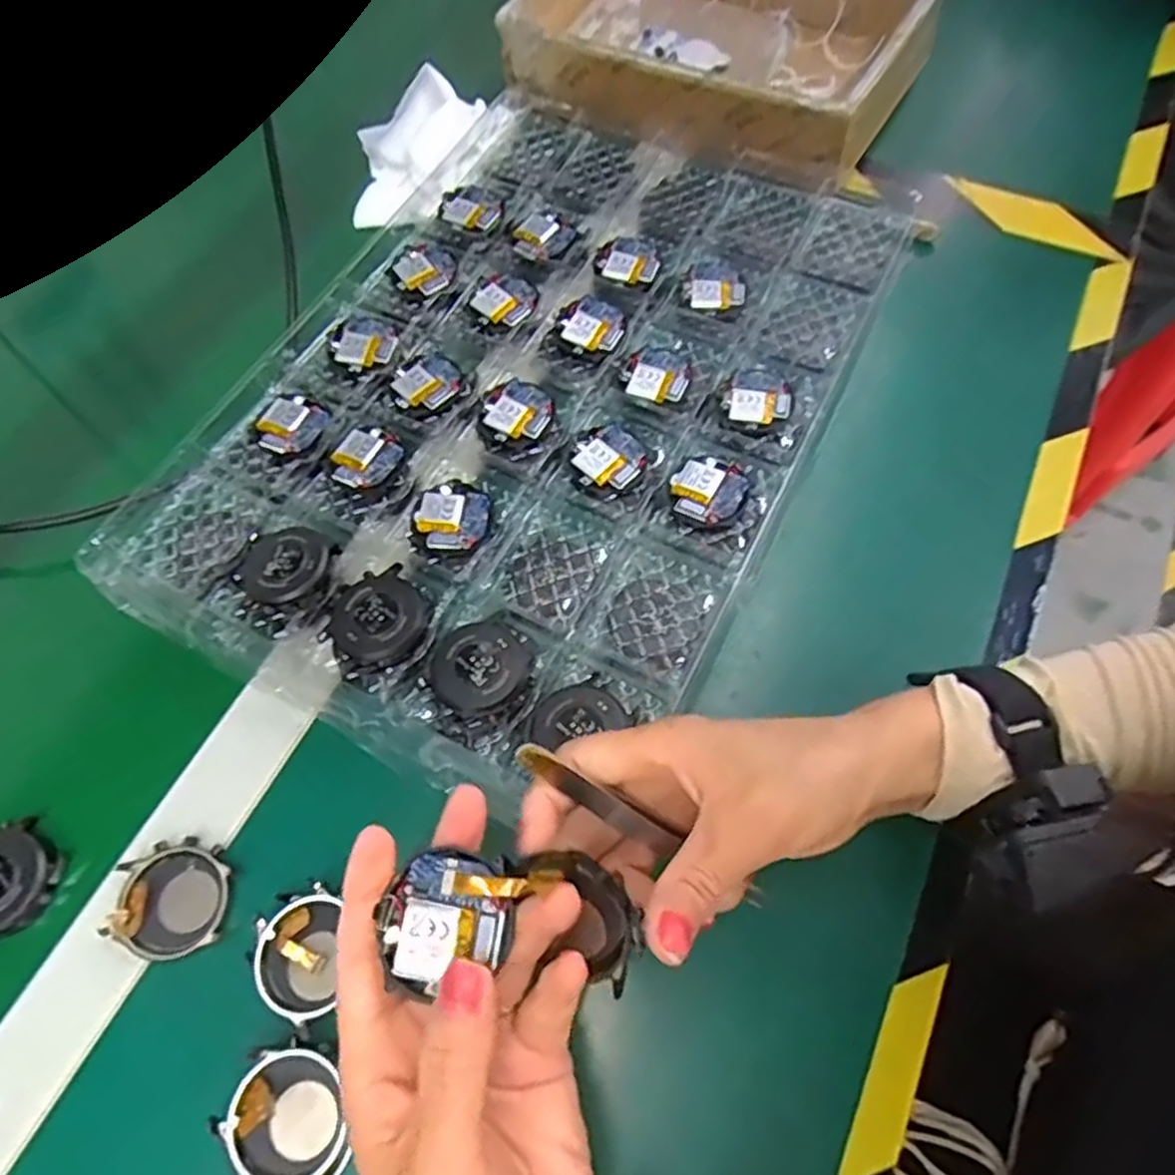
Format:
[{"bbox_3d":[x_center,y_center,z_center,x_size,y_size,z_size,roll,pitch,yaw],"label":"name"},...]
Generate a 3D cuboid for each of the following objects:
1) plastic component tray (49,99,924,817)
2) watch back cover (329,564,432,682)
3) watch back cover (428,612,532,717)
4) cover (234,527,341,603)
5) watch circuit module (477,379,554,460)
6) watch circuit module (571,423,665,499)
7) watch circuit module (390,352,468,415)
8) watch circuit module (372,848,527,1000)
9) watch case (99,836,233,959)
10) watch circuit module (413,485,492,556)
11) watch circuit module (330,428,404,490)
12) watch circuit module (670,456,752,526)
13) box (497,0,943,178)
[{"bbox_3d":[-0.027,-0.123,0.421,0.303,0.020,0.429,24,69,12],"label":"plastic component tray"},{"bbox_3d":[-0.100,0.015,0.356,0.048,0.012,0.047,-25,67,-9],"label":"watch back cover"},{"bbox_3d":[-0.048,0.036,0.345,0.042,0.012,0.048,40,73,18],"label":"watch back cover"},{"bbox_3d":[-0.153,-0.012,0.367,0.046,0.008,0.040,23,71,16],"label":"cover"},{"bbox_3d":[-0.040,-0.095,0.412,0.039,0.006,0.049,14,67,8],"label":"watch circuit module"},{"bbox_3d":[0.012,-0.071,0.399,0.045,0.007,0.039,-42,71,-15],"label":"watch circuit module"},{"bbox_3d":[-0.092,-0.118,0.423,0.040,0.006,0.041,-20,67,-7],"label":"watch circuit module"},{"bbox_3d":[-0.042,0.101,0.224,0.039,0.007,0.037,14,67,8],"label":"watch circuit module"},{"bbox_3d":[-0.180,0.134,0.318,0.045,0.007,0.045,-3,66,0],"label":"watch case"},{"bbox_3d":[-0.071,-0.035,0.384,0.039,0.008,0.041,11,67,7],"label":"watch circuit module"},{"bbox_3d":[-0.119,-0.070,0.401,0.036,0.007,0.036,24,69,12],"label":"watch circuit module"},{"bbox_3d":[0.063,-0.050,0.385,0.038,0.009,0.038,21,68,11],"label":"watch circuit module"},{"bbox_3d":[0.094,-0.402,0.522,0.266,0.047,0.182,28,70,14],"label":"box"}]

